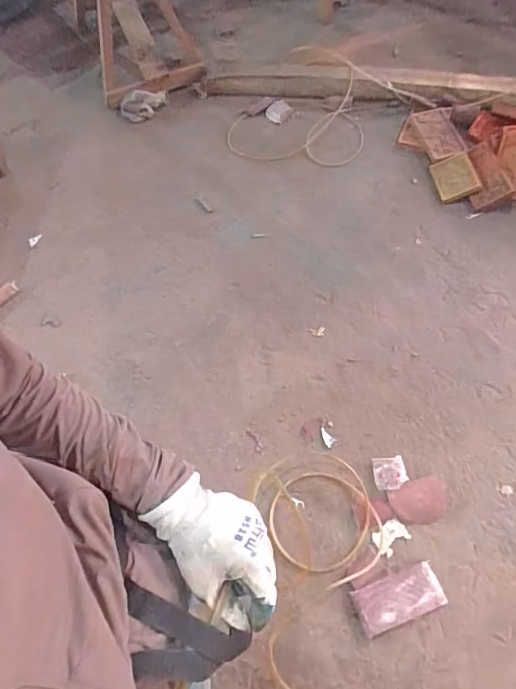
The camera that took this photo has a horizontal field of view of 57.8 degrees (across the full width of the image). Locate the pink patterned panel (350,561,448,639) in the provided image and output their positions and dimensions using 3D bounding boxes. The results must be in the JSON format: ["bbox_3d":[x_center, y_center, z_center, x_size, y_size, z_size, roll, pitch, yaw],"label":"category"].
[{"bbox_3d":[0.351,0.635,1.166,0.215,0.029,0.103,-20,68,-5],"label":"pink patterned panel"}]

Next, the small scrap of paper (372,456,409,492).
[{"bbox_3d":[0.367,0.358,1.301,0.090,0.010,0.087,-7,67,0],"label":"small scrap of paper"}]

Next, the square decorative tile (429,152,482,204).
[{"bbox_3d":[0.721,-0.609,1.712,0.137,0.021,0.160,-20,90,13],"label":"square decorative tile"}]

